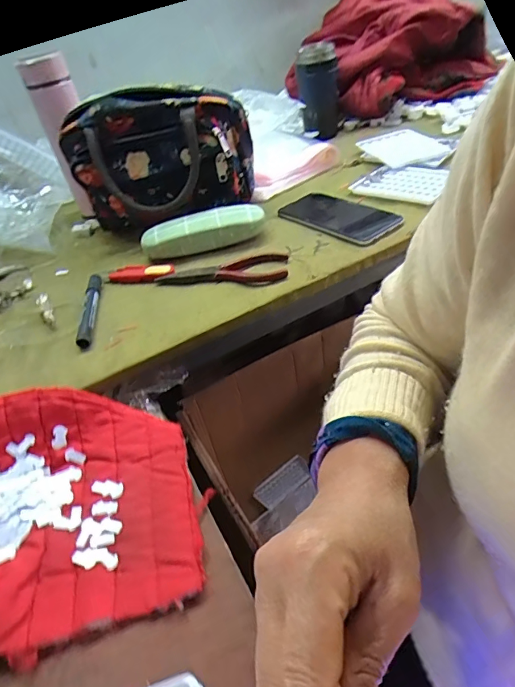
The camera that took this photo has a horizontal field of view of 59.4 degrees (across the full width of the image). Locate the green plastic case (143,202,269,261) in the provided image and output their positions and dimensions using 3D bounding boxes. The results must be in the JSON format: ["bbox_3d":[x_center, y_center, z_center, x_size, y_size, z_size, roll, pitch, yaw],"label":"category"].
[{"bbox_3d":[-0.069,-0.143,0.573,0.154,0.032,0.060,-15,39,-4],"label":"green plastic case"}]

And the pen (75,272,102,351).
[{"bbox_3d":[-0.186,-0.042,0.503,0.016,0.015,0.133,-14,39,-2],"label":"pen"}]

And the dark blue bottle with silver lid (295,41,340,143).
[{"bbox_3d":[0.115,-0.470,0.842,0.075,0.142,0.064,-3,40,11],"label":"dark blue bottle with silver lid"}]

